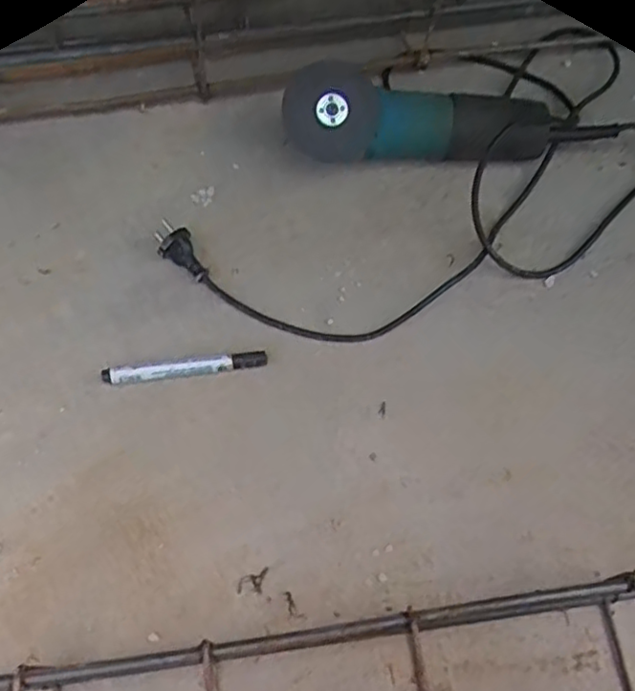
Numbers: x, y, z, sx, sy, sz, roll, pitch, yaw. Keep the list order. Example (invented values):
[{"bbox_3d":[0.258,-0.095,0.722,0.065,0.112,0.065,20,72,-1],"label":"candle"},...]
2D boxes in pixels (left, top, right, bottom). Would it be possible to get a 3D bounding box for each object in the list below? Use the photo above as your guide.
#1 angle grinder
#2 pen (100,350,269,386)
[{"bbox_3d":[0.122,-0.218,0.686,0.310,0.090,0.080,1,66,-2],"label":"angle grinder"},{"bbox_3d":[-0.116,0.020,0.610,0.142,0.016,0.015,-7,67,-5],"label":"pen"}]

